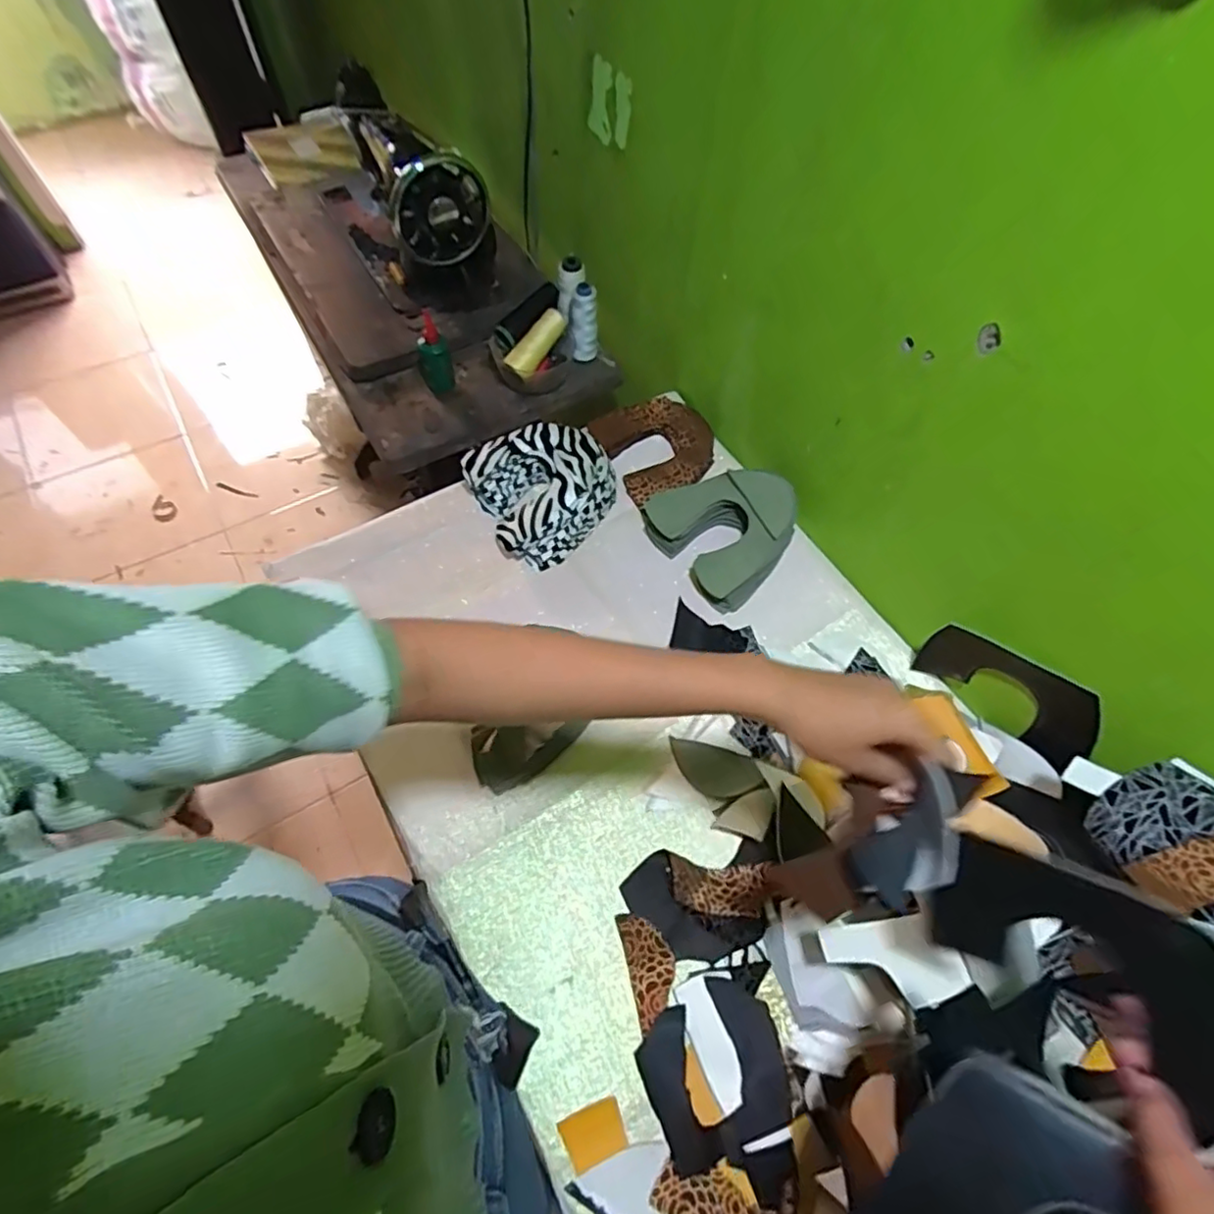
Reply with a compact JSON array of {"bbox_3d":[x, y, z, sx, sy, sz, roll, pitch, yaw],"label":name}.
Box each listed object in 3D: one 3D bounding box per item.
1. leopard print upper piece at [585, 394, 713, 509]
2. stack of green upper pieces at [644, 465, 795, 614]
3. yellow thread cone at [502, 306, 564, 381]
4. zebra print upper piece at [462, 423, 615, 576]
[{"bbox_3d":[0.073,-0.228,0.858,0.144,0.030,0.142,-25,65,-16],"label":"leopard print upper piece"},{"bbox_3d":[0.152,-0.108,0.780,0.159,0.055,0.180,-31,67,-19],"label":"stack of green upper pieces"},{"bbox_3d":[-0.100,-0.384,0.906,0.038,0.045,0.113,40,91,17],"label":"yellow thread cone"},{"bbox_3d":[-0.079,-0.156,0.795,0.167,0.083,0.171,-25,65,-16],"label":"zebra print upper piece"}]

